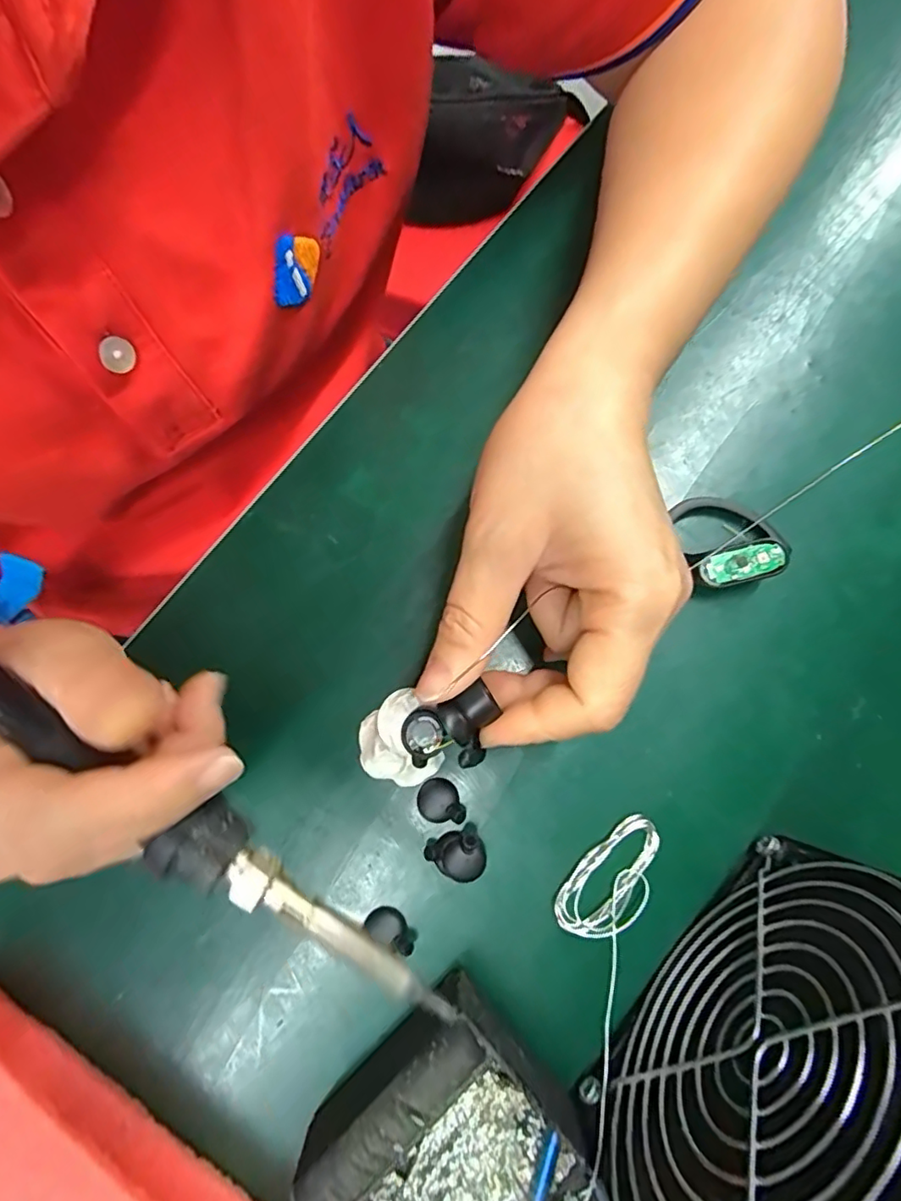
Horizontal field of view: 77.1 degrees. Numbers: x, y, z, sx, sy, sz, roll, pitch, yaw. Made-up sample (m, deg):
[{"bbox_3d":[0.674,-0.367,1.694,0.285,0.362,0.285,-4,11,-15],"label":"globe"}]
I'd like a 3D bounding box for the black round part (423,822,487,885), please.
[{"bbox_3d":[0.003,0.095,0.210,0.021,0.019,0.019,-29,79,-4],"label":"black round part"}]

